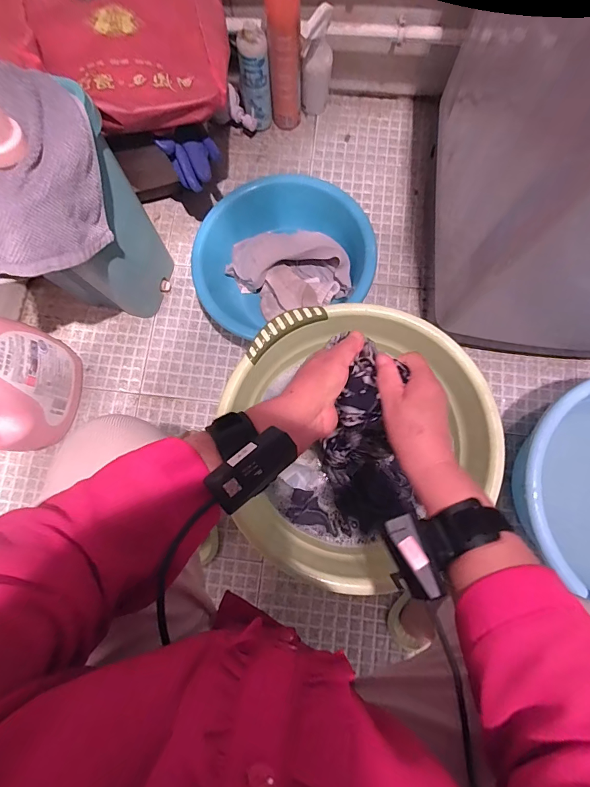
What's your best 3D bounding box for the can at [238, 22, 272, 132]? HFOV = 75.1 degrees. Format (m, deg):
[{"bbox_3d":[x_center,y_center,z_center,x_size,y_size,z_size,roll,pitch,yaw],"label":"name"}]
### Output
[{"bbox_3d":[-0.084,-0.657,0.809,0.060,0.203,0.060,0,79,1],"label":"can"}]

